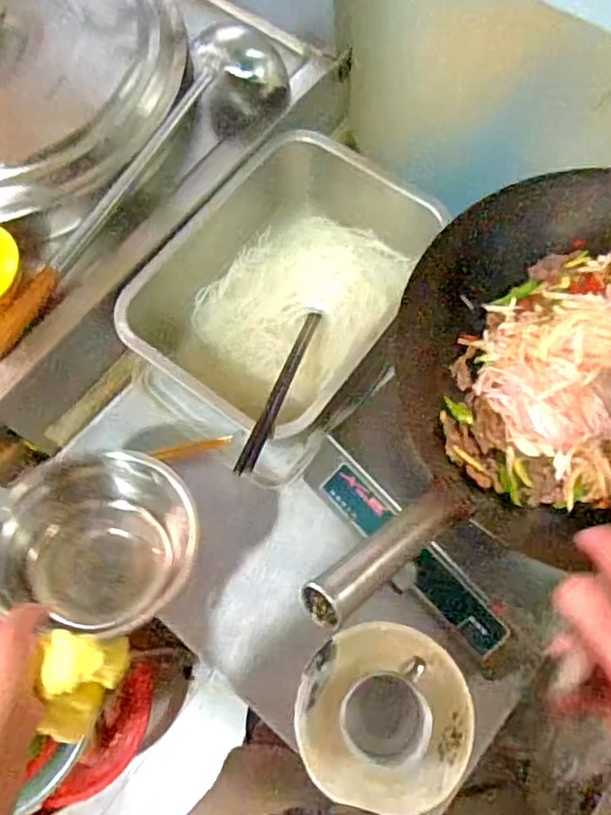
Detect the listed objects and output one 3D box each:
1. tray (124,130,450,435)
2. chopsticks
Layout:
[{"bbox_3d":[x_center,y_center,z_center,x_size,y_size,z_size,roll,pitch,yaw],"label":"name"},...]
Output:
[{"bbox_3d":[-0.024,-0.165,0.772,0.256,0.126,0.367,28,73,11],"label":"tray"},{"bbox_3d":[-0.023,-0.027,0.683,0.018,0.020,0.267,15,46,7],"label":"chopsticks"}]

